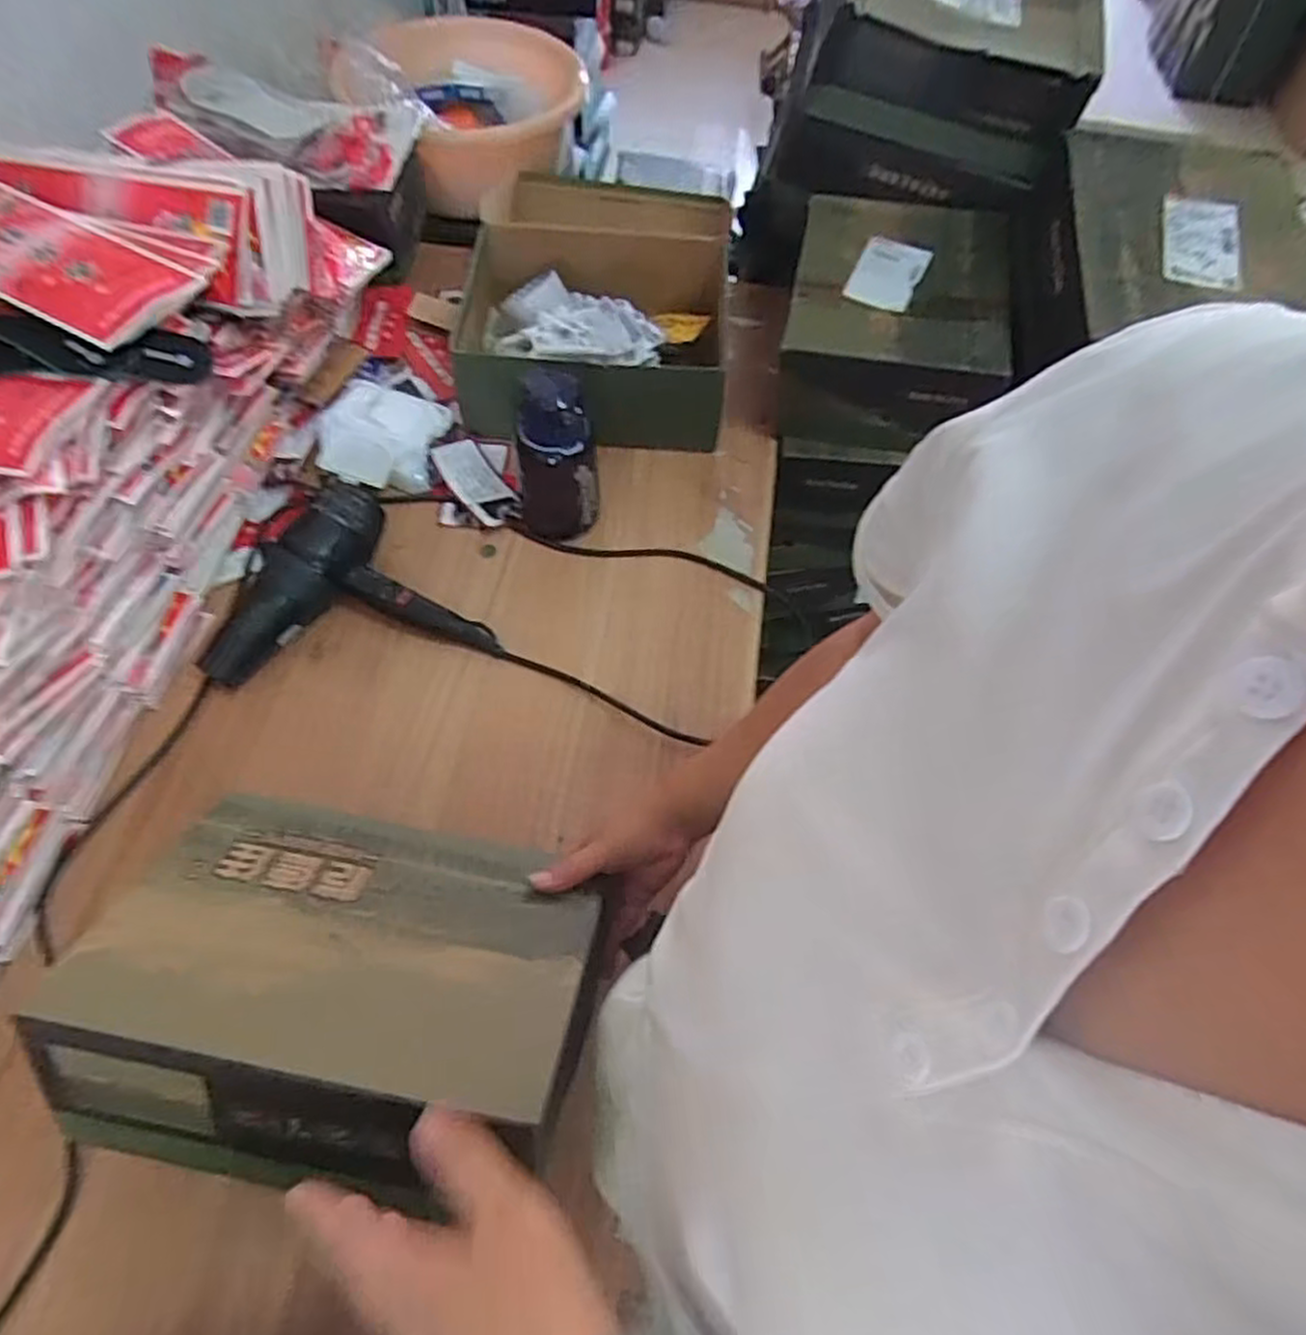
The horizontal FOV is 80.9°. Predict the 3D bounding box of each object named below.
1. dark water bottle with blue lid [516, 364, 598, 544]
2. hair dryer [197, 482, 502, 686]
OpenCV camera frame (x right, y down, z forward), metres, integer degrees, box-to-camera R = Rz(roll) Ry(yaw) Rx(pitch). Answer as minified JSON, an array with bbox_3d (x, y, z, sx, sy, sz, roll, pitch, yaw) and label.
[{"bbox_3d":[-0.106,-0.234,0.842,0.087,0.179,0.070,-2,59,-4],"label":"dark water bottle with blue lid"},{"bbox_3d":[-0.320,-0.095,0.802,0.279,0.076,0.203,-9,60,-8],"label":"hair dryer"}]

